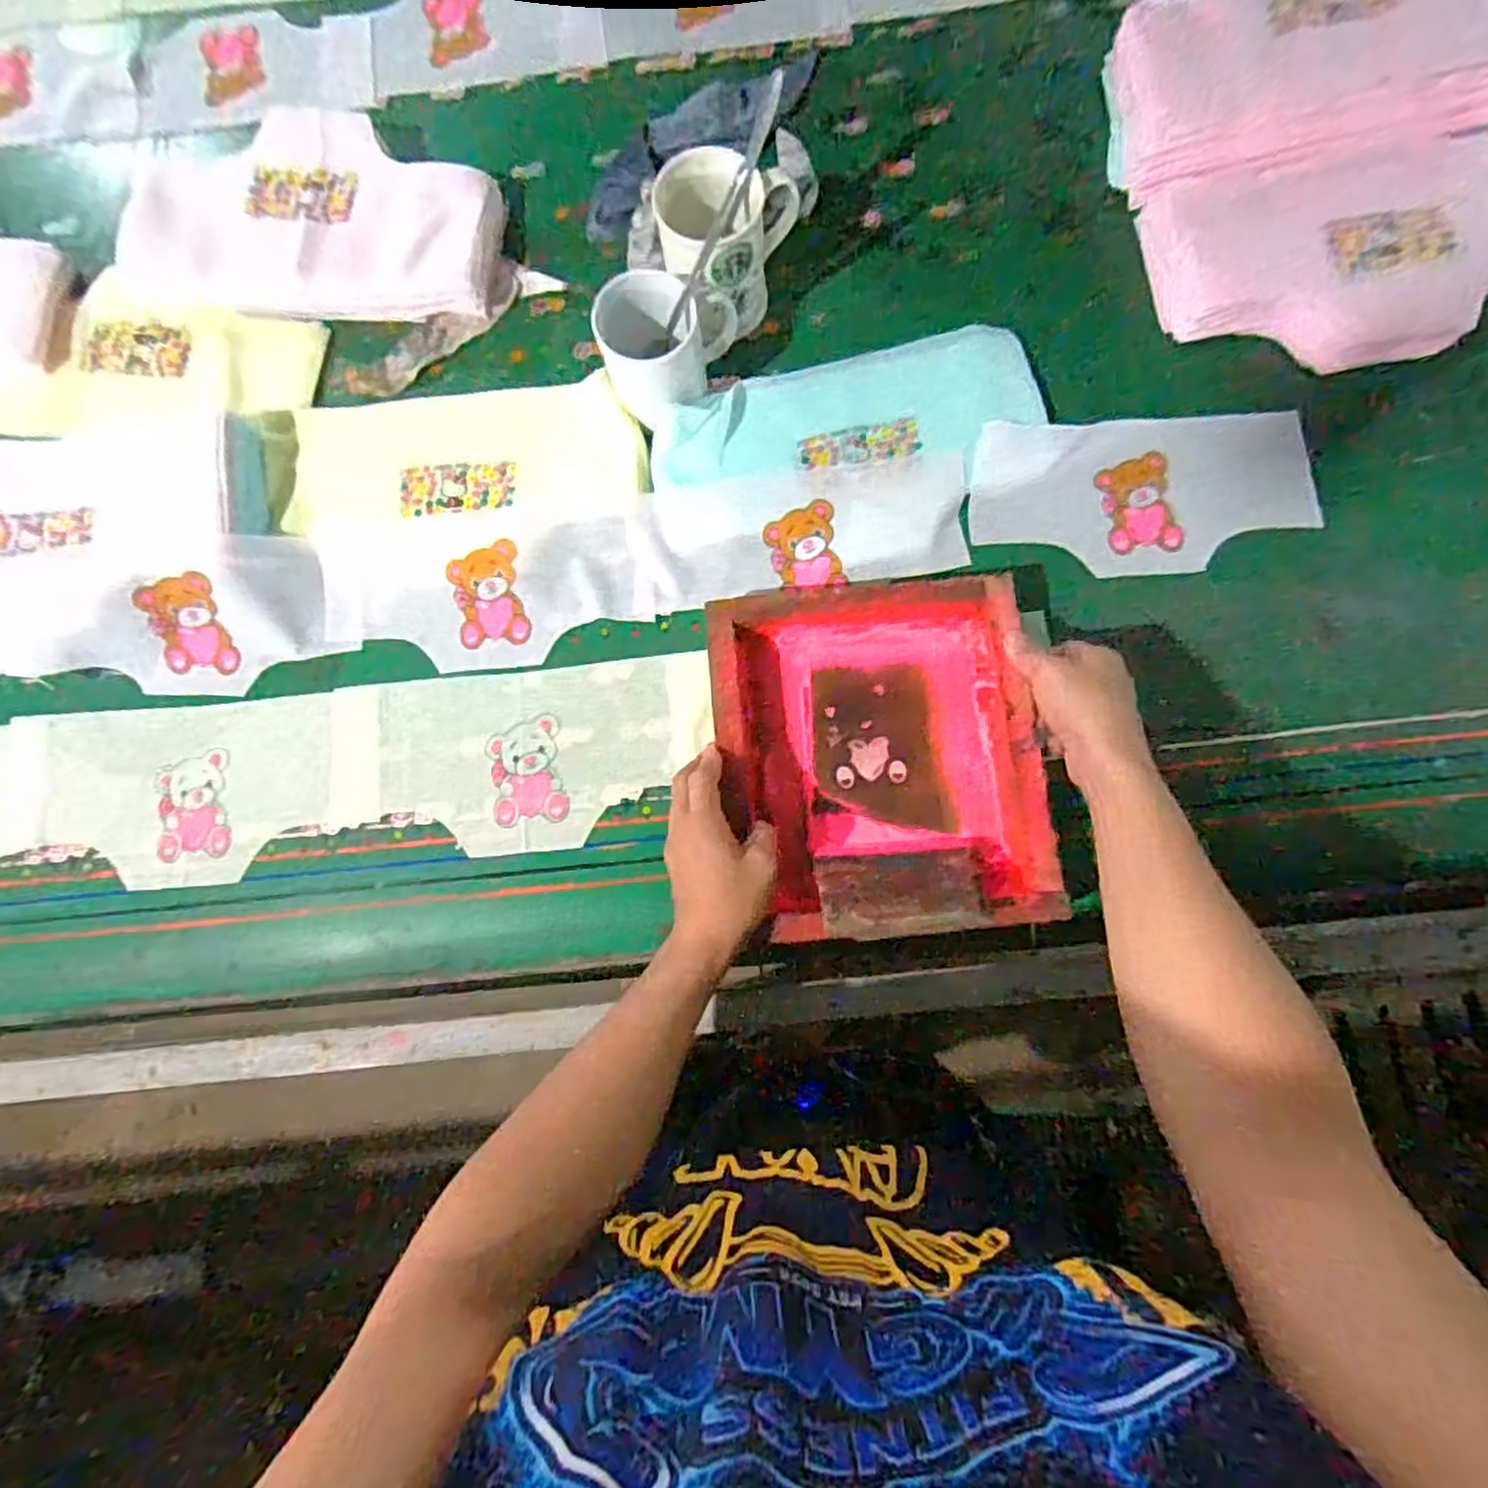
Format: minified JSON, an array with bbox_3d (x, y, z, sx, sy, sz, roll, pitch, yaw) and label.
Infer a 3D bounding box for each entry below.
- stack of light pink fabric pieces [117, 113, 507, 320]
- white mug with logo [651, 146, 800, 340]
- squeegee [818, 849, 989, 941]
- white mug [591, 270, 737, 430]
[{"bbox_3d":[-0.399,-0.482,0.669,0.345,0.040,0.183,12,82,4],"label":"stack of light pink fabric pieces"},{"bbox_3d":[-0.012,-0.415,0.605,0.127,0.108,0.099,-23,81,-2],"label":"white mug with logo"},{"bbox_3d":[0.112,0.105,0.518,0.113,0.011,0.072,-4,40,2],"label":"squeegee"},{"bbox_3d":[-0.060,-0.320,0.600,0.106,0.095,0.079,-7,81,1],"label":"white mug"}]

